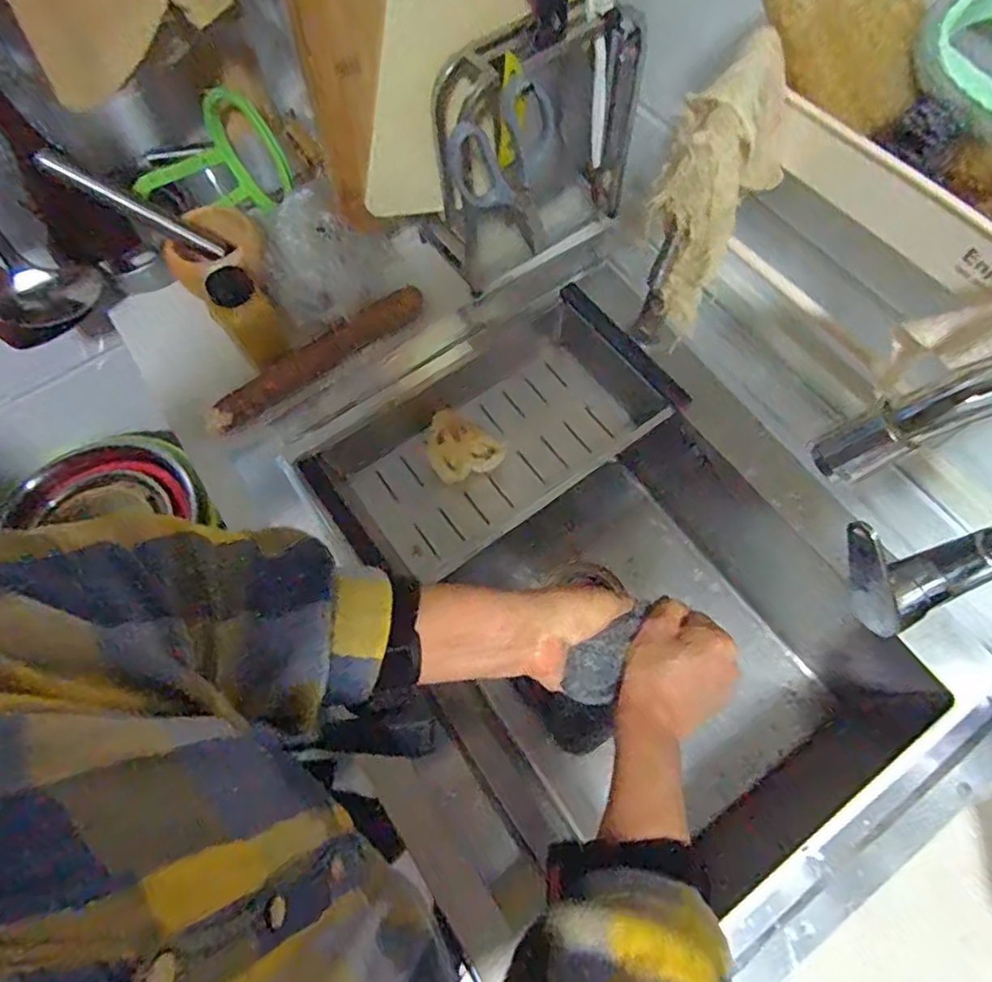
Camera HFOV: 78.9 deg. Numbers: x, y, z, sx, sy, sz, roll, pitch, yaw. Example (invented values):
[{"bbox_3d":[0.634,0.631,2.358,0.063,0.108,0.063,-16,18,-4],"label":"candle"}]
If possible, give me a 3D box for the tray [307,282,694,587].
[{"bbox_3d":[0.002,-0.057,0.686,0.397,0.074,0.190,-36,71,-12],"label":"tray"}]

